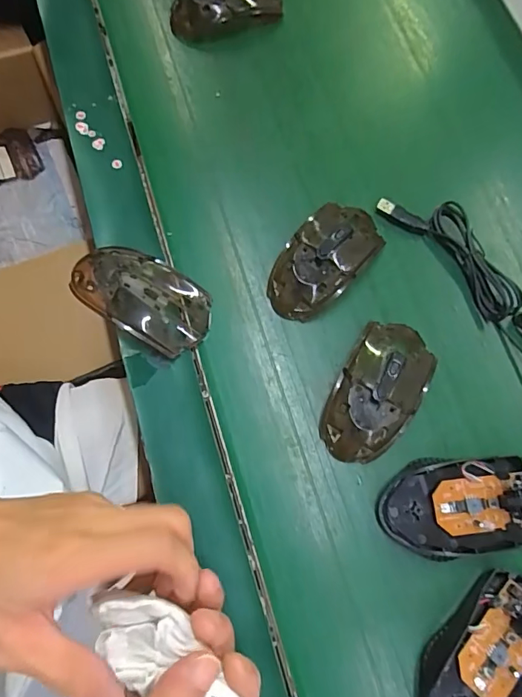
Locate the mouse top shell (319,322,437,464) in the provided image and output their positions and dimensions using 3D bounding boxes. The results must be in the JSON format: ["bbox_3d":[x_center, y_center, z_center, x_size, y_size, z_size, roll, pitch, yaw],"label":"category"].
[{"bbox_3d":[0.085,0.030,0.330,0.057,0.029,0.106,32,75,7],"label":"mouse top shell"}]

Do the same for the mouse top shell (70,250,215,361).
[{"bbox_3d":[-0.089,-0.040,0.341,0.105,0.031,0.059,28,75,6],"label":"mouse top shell"}]

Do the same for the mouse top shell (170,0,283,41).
[{"bbox_3d":[-0.032,-0.322,0.421,0.107,0.030,0.053,-27,77,-10],"label":"mouse top shell"}]

